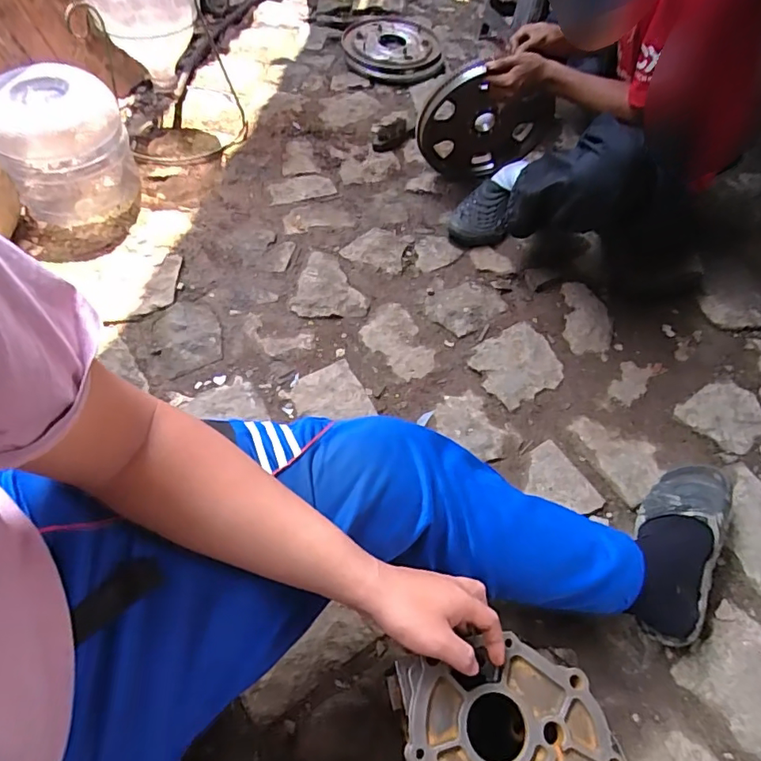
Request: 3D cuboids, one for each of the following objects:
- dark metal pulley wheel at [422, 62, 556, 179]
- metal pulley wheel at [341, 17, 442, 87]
[{"bbox_3d":[0.255,-0.607,1.254,0.326,0.349,0.075,-9,80,5],"label":"dark metal pulley wheel"},{"bbox_3d":[0.037,-1.052,1.665,0.320,0.079,0.337,5,57,2],"label":"metal pulley wheel"}]

